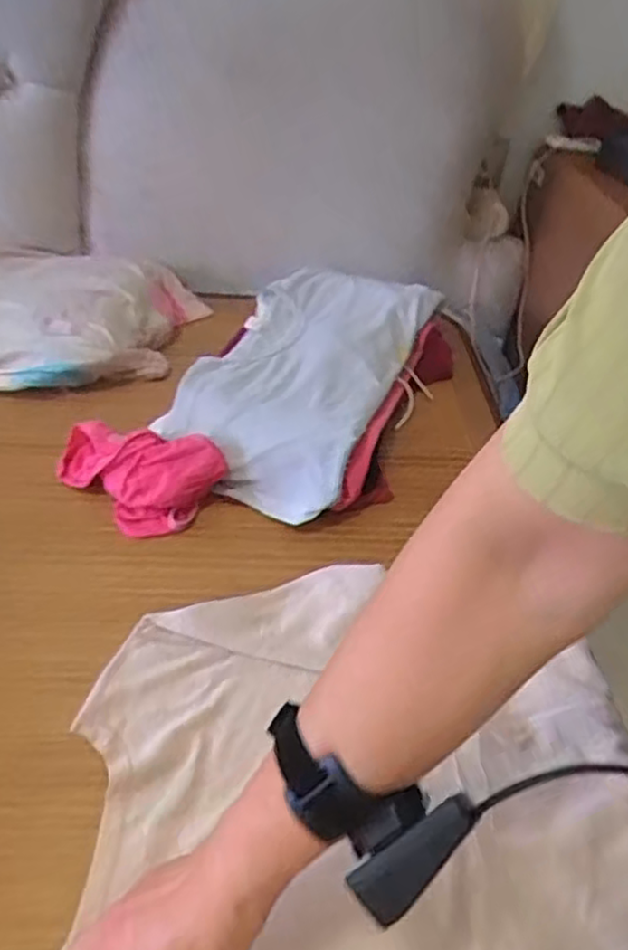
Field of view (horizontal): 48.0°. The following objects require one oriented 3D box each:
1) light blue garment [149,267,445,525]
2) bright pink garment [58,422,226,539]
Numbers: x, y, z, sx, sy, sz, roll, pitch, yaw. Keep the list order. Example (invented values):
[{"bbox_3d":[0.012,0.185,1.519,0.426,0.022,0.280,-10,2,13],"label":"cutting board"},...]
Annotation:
[{"bbox_3d":[-0.003,-0.145,0.931,0.229,0.067,0.481,16,41,14],"label":"light blue garment"},{"bbox_3d":[-0.194,-0.015,0.778,0.160,0.079,0.110,34,47,30],"label":"bright pink garment"}]

